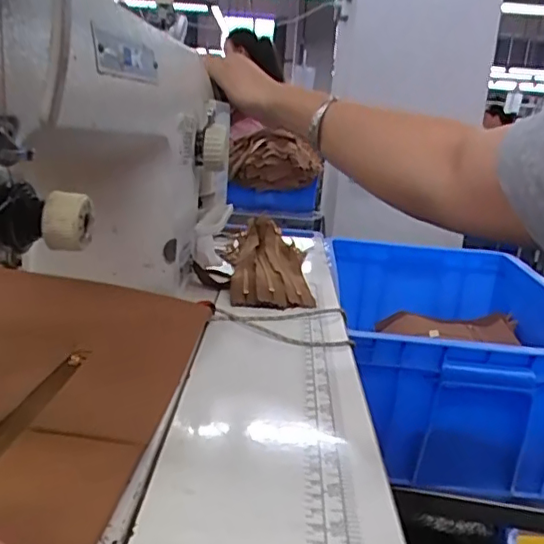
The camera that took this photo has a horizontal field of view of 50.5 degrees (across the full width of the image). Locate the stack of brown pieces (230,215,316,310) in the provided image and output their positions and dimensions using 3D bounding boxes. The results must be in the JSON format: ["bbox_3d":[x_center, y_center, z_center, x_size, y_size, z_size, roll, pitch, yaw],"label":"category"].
[{"bbox_3d":[-0.002,-0.013,0.603,0.082,0.034,0.217,4,14,-2],"label":"stack of brown pieces"}]

